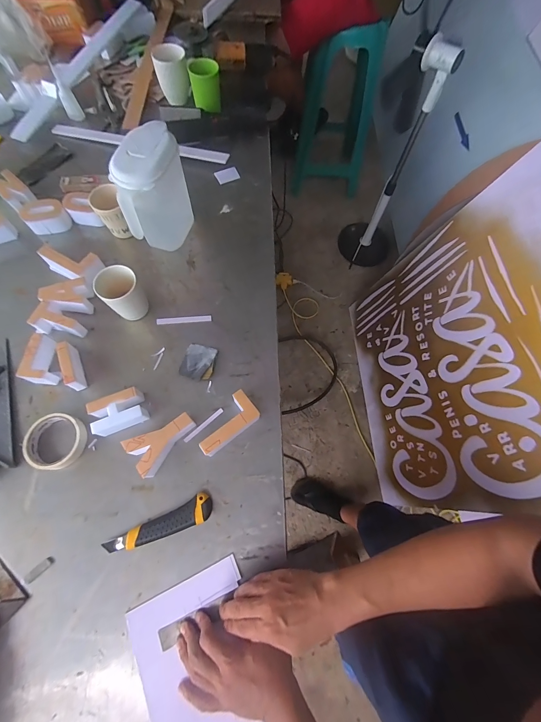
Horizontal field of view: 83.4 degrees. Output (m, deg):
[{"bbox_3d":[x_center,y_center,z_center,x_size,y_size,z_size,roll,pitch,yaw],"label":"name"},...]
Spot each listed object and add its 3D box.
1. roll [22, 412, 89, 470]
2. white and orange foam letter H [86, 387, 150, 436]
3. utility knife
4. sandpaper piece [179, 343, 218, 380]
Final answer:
[{"bbox_3d":[-0.364,0.136,0.513,0.099,0.025,0.088,4,70,-2],"label":"roll"},{"bbox_3d":[-0.262,0.090,0.527,0.086,0.042,0.061,-25,73,-11],"label":"white and orange foam letter H"},{"bbox_3d":[-0.173,0.263,0.476,0.167,0.018,0.040,-25,74,-11],"label":"utility knife"},{"bbox_3d":[-0.136,0.001,0.581,0.059,0.006,0.068,13,70,2],"label":"sandpaper piece"}]

